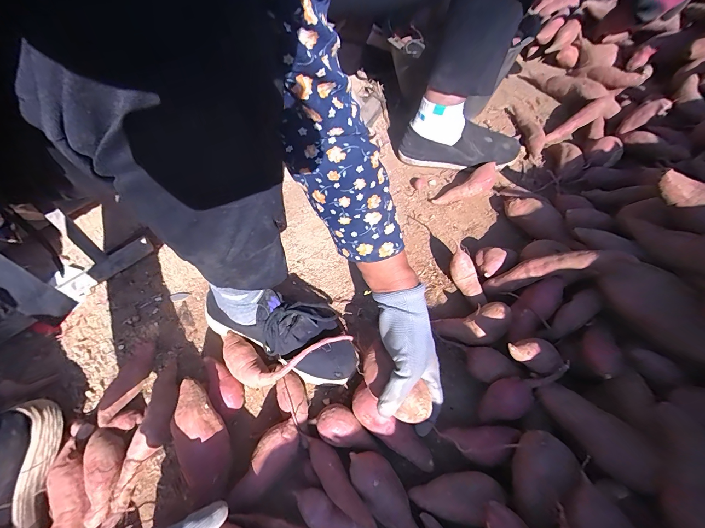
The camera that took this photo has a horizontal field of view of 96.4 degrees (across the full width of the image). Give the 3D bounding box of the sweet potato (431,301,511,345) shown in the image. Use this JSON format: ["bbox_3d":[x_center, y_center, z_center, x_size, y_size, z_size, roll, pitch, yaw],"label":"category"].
[{"bbox_3d":[0.162,0.084,0.430,0.100,0.032,0.047,-19,51,24],"label":"sweet potato"}]

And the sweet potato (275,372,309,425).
[{"bbox_3d":[-0.075,0.173,0.399,0.033,0.035,0.061,-23,56,-11],"label":"sweet potato"}]

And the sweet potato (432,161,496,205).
[{"bbox_3d":[0.213,-0.137,0.583,0.127,0.040,0.045,-30,54,13],"label":"sweet potato"}]

